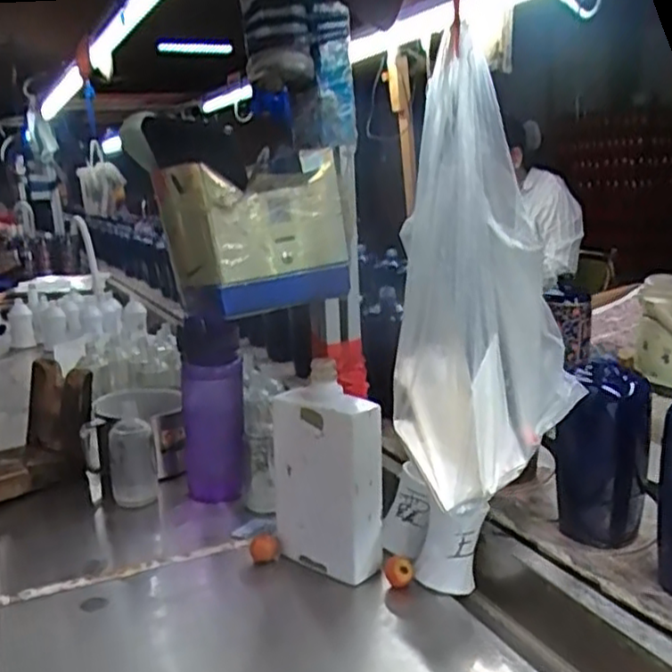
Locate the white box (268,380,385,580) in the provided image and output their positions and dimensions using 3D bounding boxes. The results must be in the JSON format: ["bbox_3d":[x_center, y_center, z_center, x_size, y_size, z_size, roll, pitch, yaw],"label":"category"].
[{"bbox_3d":[-0.010,0.136,0.687,0.057,0.177,0.105,-15,17,-41],"label":"white box"}]

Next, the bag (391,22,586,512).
[{"bbox_3d":[0.109,-0.044,0.527,0.164,0.299,0.069,-15,17,-41],"label":"bag"}]

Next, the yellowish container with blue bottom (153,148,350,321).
[{"bbox_3d":[-0.080,-0.097,0.673,0.163,0.133,0.117,-10,15,-27],"label":"yellowish container with blue bottom"}]

